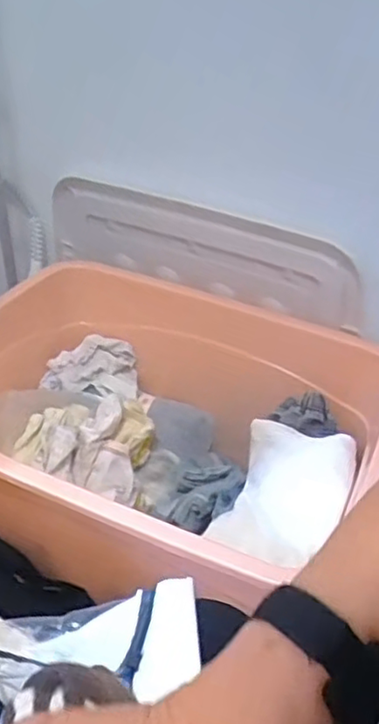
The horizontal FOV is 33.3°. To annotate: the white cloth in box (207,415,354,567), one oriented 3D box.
[{"bbox_3d":[0.156,0.208,1.032,0.195,0.052,0.247,4,49,31],"label":"white cloth in box"}]

